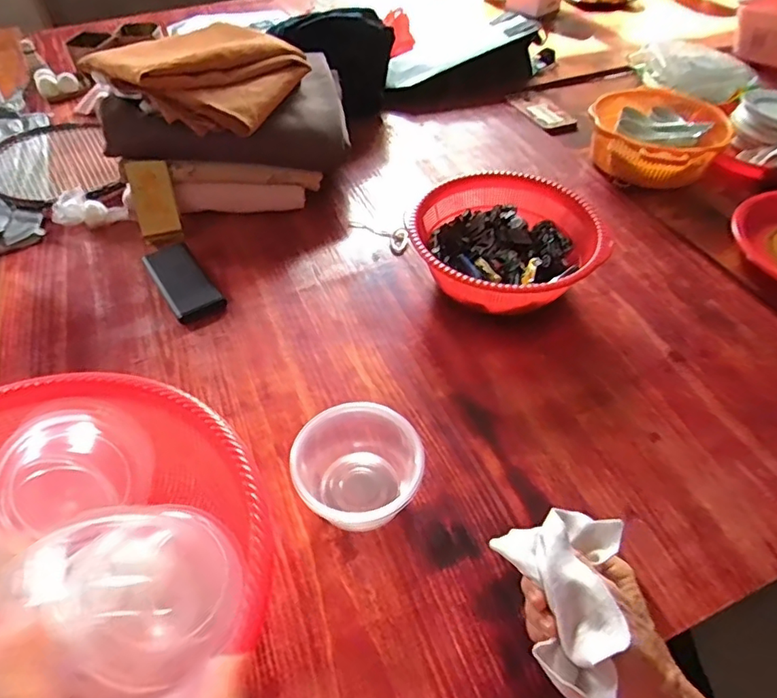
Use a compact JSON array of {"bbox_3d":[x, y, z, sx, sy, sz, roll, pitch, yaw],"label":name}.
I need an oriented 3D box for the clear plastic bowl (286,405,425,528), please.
[{"bbox_3d":[-0.025,0.110,0.509,0.114,0.075,0.124,9,49,9],"label":"clear plastic bowl"}]

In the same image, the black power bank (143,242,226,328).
[{"bbox_3d":[-0.269,-0.088,0.720,0.061,0.015,0.154,-27,54,-22],"label":"black power bank"}]

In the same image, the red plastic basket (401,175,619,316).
[{"bbox_3d":[0.143,-0.126,0.698,0.227,0.091,0.219,0,48,0],"label":"red plastic basket"}]

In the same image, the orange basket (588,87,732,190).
[{"bbox_3d":[0.429,-0.345,0.891,0.199,0.079,0.223,30,55,25],"label":"orange basket"}]

